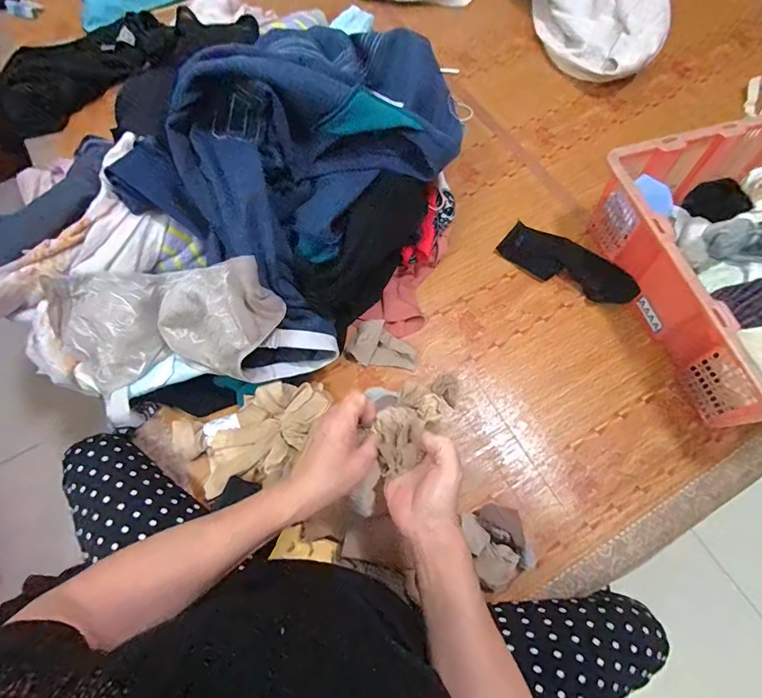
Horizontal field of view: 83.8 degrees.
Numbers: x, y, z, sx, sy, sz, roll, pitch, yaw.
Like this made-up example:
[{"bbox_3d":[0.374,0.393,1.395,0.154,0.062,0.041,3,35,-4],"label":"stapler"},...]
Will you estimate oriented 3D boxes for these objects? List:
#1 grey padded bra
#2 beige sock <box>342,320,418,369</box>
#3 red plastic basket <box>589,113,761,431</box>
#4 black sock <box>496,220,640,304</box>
[{"bbox_3d":[-0.302,-0.029,0.612,0.355,0.090,0.189,-11,99,11],"label":"grey padded bra"},{"bbox_3d":[0.003,0.003,0.710,0.112,0.027,0.073,36,73,15],"label":"beige sock"},{"bbox_3d":[0.593,-0.127,0.684,0.338,0.160,0.458,-16,68,-6],"label":"red plastic basket"},{"bbox_3d":[0.334,-0.151,0.763,0.244,0.036,0.078,32,72,13],"label":"black sock"}]

